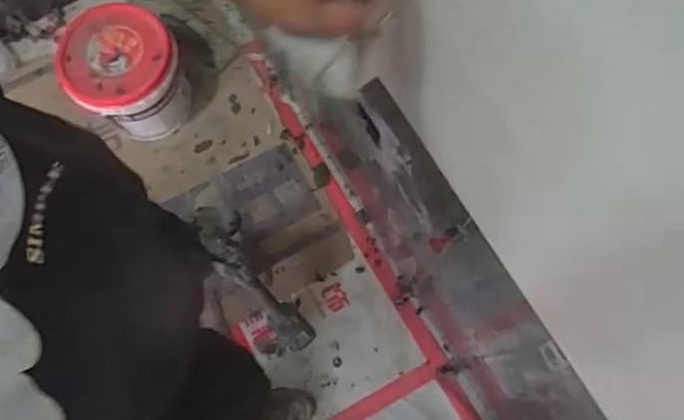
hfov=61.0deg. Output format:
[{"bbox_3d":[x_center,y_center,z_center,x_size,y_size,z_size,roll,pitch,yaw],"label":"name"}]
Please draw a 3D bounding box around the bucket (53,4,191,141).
[{"bbox_3d":[-0.513,-0.322,1.408,0.258,0.253,0.239,0,75,1],"label":"bucket"}]

